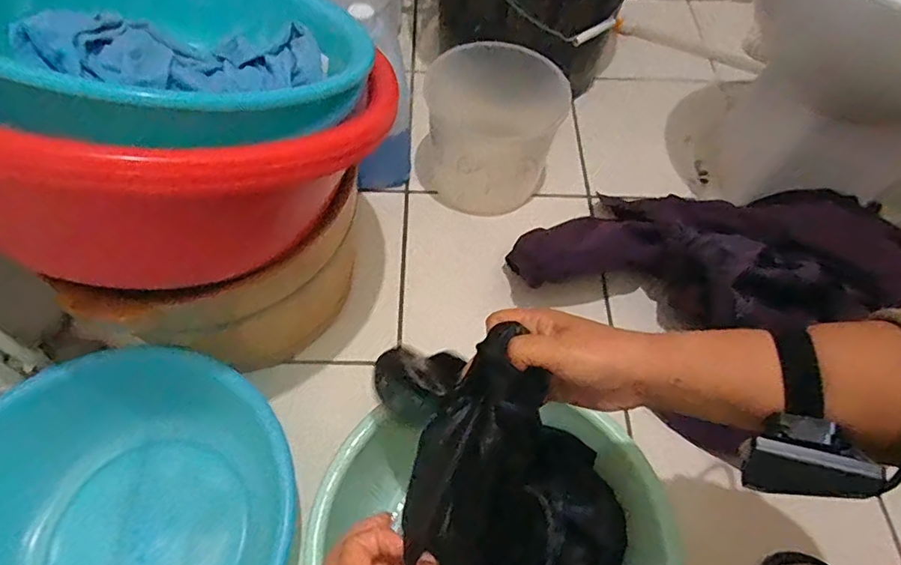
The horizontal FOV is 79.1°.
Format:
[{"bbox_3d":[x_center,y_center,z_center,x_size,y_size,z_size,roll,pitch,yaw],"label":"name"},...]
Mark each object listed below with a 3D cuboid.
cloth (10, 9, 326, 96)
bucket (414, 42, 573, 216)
[{"bbox_3d":[-0.256,-0.218,0.530,0.259,0.048,0.139,-1,58,-19],"label":"cloth"},{"bbox_3d":[0.066,-0.234,0.860,0.187,0.182,0.191,26,62,13],"label":"bucket"}]

